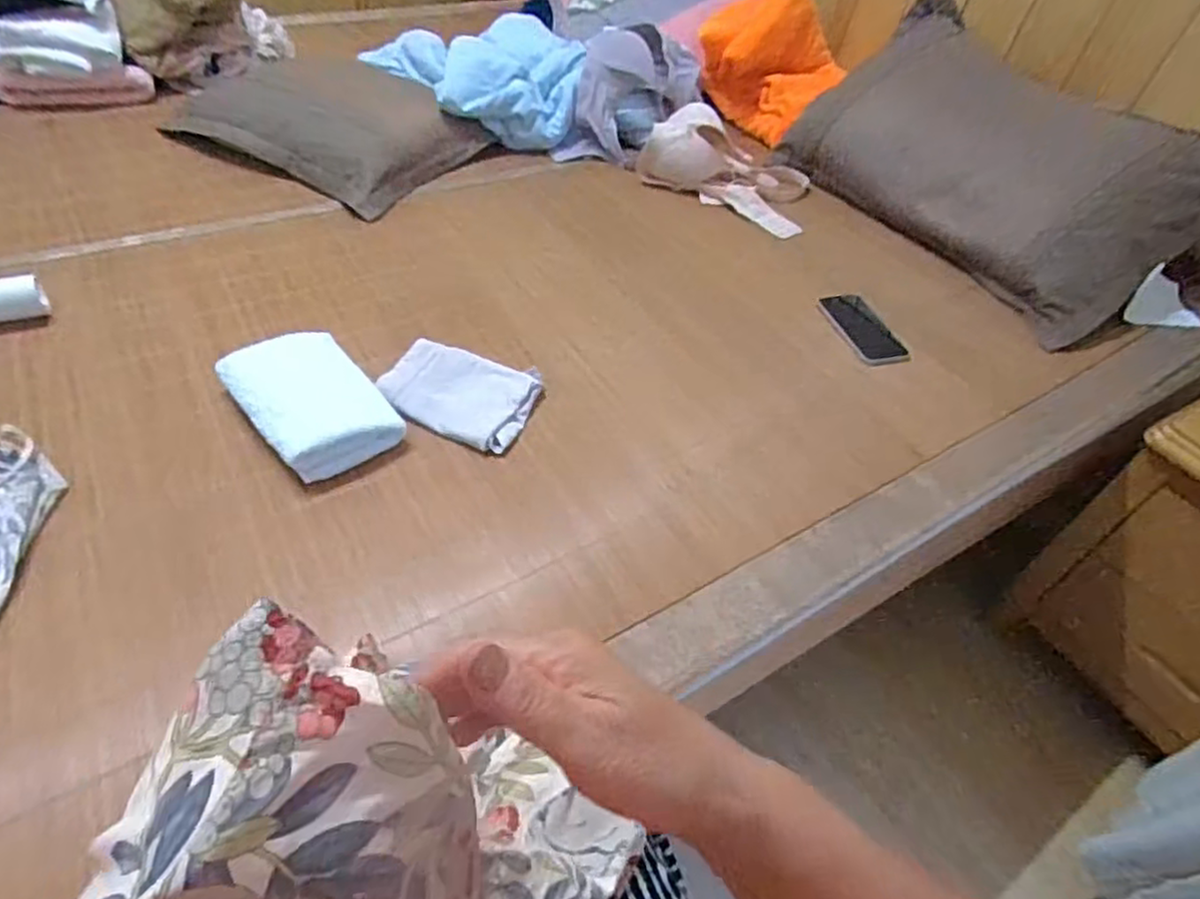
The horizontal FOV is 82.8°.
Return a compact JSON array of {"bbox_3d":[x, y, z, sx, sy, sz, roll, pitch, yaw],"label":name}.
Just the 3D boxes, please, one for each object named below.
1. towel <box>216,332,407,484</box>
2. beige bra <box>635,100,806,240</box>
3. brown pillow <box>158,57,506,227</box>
[{"bbox_3d":[-0.305,-0.049,0.720,0.121,0.045,0.198,-29,54,-32],"label":"towel"},{"bbox_3d":[0.247,-0.503,1.197,0.305,0.117,0.204,30,50,19],"label":"beige bra"},{"bbox_3d":[-0.473,-0.578,1.203,0.526,0.093,0.359,29,47,21],"label":"brown pillow"}]

